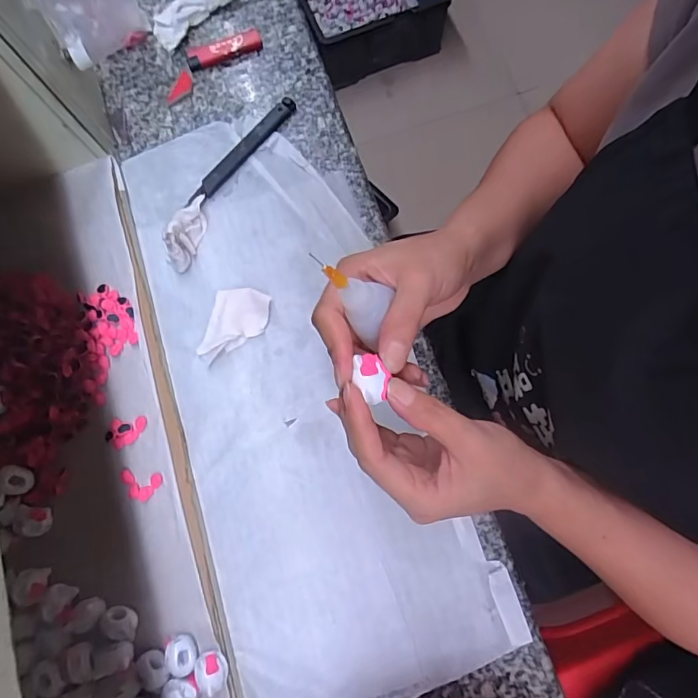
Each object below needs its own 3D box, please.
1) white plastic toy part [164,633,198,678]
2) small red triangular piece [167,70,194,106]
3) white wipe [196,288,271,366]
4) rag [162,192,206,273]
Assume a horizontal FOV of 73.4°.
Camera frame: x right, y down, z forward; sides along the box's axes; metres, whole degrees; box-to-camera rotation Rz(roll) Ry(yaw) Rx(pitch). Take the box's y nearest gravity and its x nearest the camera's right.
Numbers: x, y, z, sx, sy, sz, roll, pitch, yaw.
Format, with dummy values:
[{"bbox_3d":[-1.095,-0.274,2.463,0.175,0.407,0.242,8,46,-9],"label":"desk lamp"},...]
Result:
[{"bbox_3d":[-0.120,0.219,0.335,0.023,0.014,0.024,0,79,1],"label":"white plastic toy part"},{"bbox_3d":[-0.165,-0.257,0.461,0.018,0.004,0.040,22,80,5],"label":"small red triangular piece"},{"bbox_3d":[-0.097,-0.019,0.399,0.048,0.011,0.066,14,80,3],"label":"white wipe"},{"bbox_3d":[-0.146,-0.105,0.412,0.026,0.033,0.066,16,80,4],"label":"rag"}]

